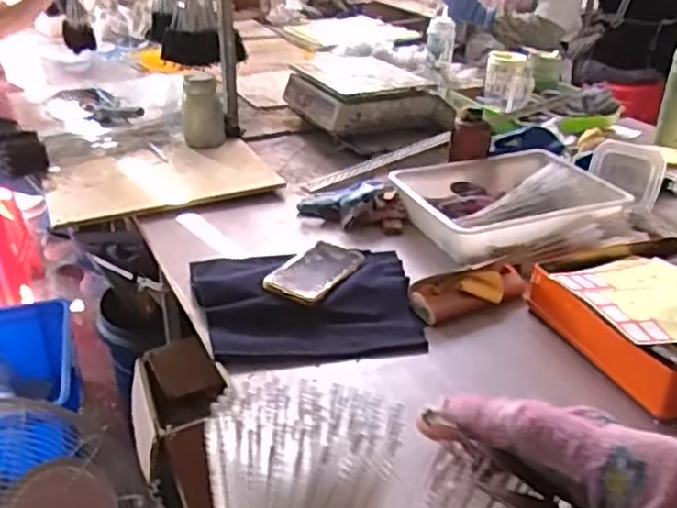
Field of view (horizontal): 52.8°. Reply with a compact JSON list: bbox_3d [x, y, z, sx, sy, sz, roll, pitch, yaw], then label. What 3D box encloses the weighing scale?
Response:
[{"bbox_3d":[0.055,-0.344,1.471,0.267,0.103,0.287,-15,33,-27],"label":"weighing scale"}]

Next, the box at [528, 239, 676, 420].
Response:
[{"bbox_3d":[0.407,0.074,0.851,0.256,0.067,0.317,-7,30,-15],"label":"box"}]

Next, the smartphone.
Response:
[{"bbox_3d":[-0.026,0.022,0.938,0.078,0.013,0.169,24,31,19],"label":"smartphone"}]

